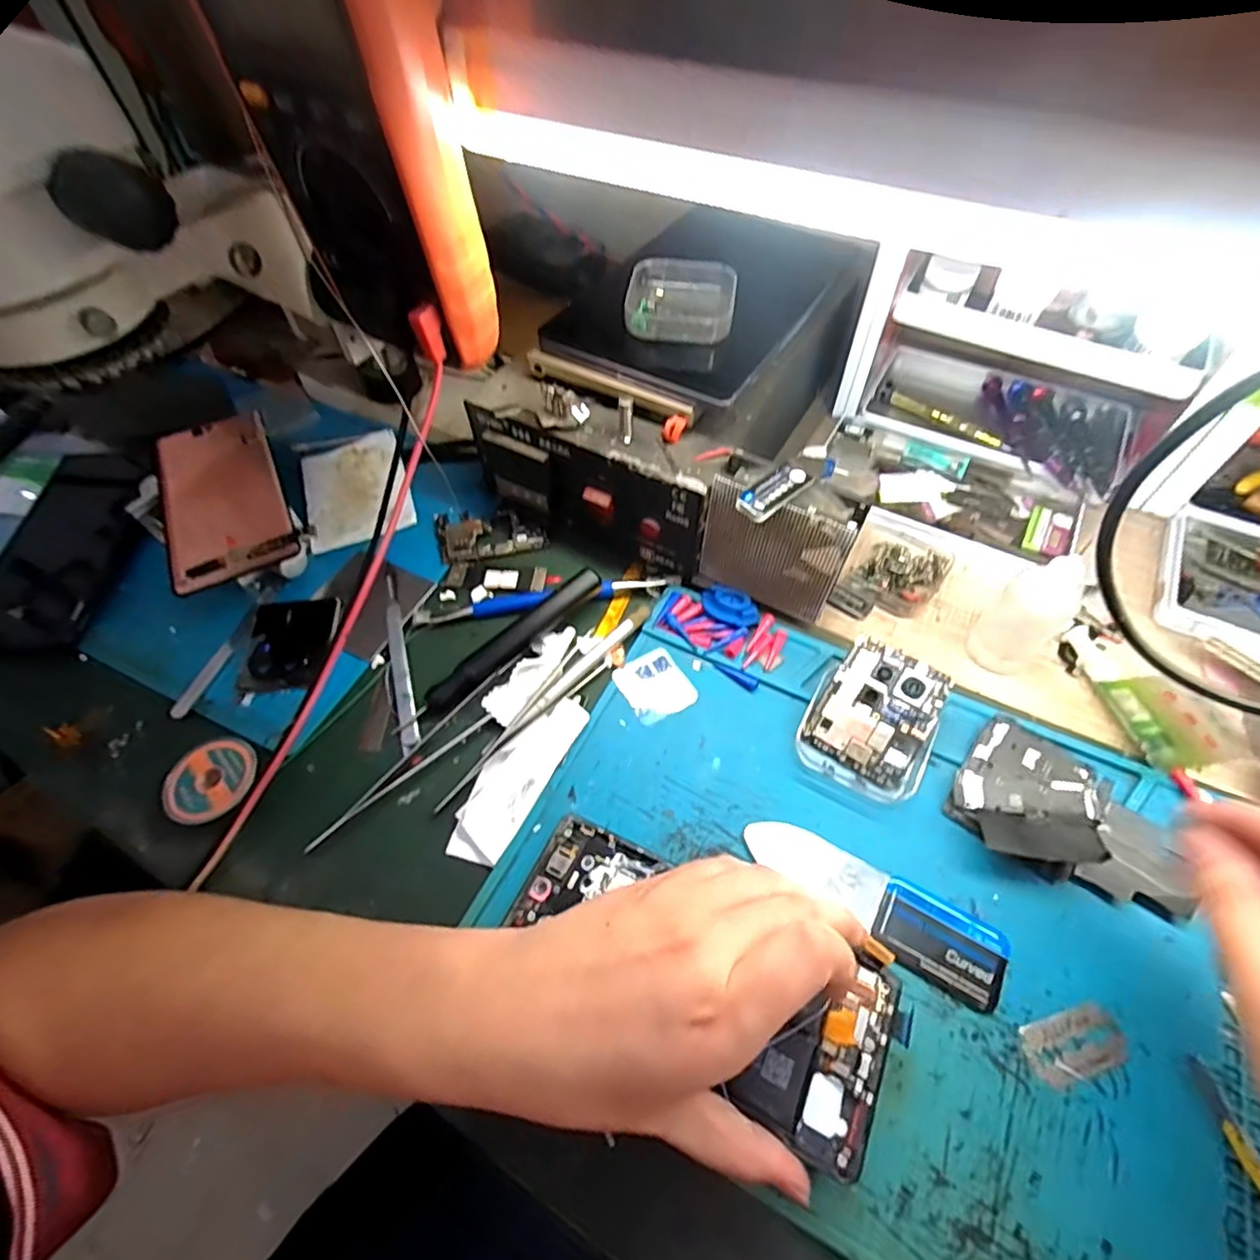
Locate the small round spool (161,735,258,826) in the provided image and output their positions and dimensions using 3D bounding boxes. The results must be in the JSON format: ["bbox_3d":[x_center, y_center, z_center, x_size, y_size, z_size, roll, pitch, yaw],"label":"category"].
[{"bbox_3d":[-0.215,0.076,0.313,0.042,0.013,0.046,-1,56,2],"label":"small round spool"}]

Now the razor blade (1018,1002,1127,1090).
[{"bbox_3d":[0.184,0.170,0.247,0.041,0.004,0.022,-14,57,-7],"label":"razor blade"}]

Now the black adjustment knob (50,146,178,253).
[{"bbox_3d":[-0.198,-0.166,0.230,0.035,0.029,0.030,-32,61,-18],"label":"black adjustment knob"}]

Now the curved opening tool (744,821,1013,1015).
[{"bbox_3d":[0.112,0.125,0.280,0.119,0.004,0.035,27,61,19],"label":"curved opening tool"}]

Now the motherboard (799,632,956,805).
[{"bbox_3d":[0.128,0.047,0.316,0.062,0.029,0.069,25,61,18],"label":"motherboard"}]

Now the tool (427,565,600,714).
[{"bbox_3d":[-0.066,0.005,0.352,0.120,0.020,0.014,-38,63,-21],"label":"tool"}]

